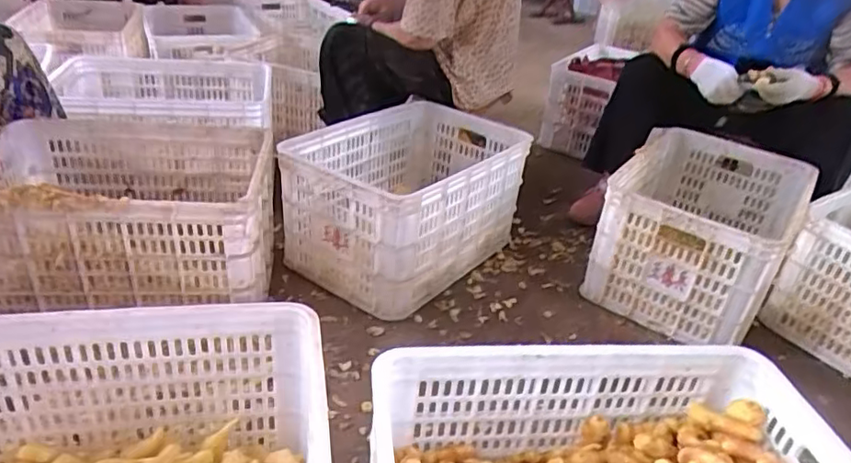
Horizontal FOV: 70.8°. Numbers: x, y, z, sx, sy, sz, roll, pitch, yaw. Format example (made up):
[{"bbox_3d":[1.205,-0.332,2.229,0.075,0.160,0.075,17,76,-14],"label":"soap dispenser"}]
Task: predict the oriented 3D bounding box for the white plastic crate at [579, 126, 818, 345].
[{"bbox_3d":[0.646,-0.020,1.411,0.354,0.273,0.546,23,35,28],"label":"white plastic crate"}]

